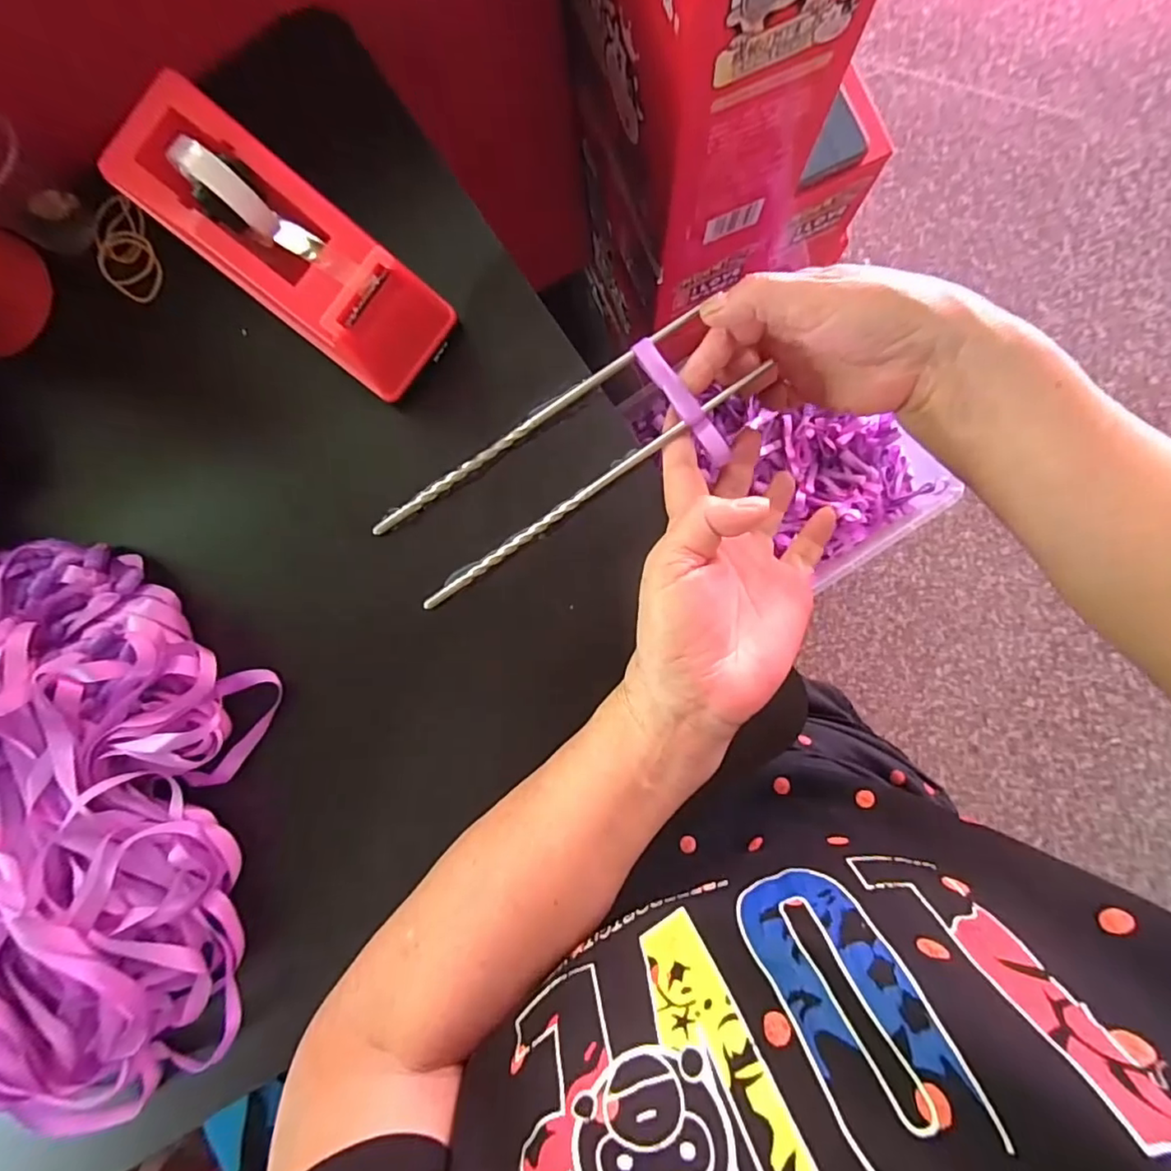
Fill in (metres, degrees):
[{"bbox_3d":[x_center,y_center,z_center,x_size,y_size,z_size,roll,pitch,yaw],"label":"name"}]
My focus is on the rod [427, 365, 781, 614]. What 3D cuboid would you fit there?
[{"bbox_3d":[0.002,-0.050,0.305,0.212,0.005,0.006,-35,82,3],"label":"rod"}]

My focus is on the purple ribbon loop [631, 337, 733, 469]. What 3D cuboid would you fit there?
[{"bbox_3d":[0.051,-0.098,0.301,0.011,0.006,0.074,-36,91,1],"label":"purple ribbon loop"}]

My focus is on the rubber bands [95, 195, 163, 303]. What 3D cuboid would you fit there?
[{"bbox_3d":[-0.267,-0.196,0.333,0.034,0.009,0.064,-20,88,4],"label":"rubber bands"}]

